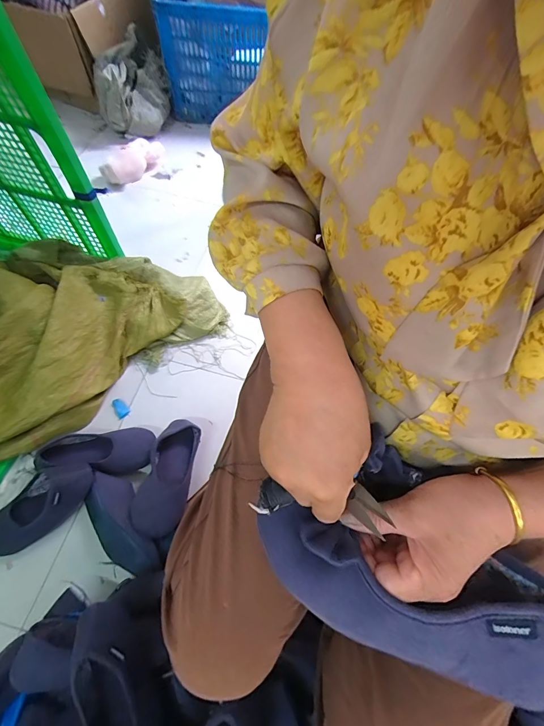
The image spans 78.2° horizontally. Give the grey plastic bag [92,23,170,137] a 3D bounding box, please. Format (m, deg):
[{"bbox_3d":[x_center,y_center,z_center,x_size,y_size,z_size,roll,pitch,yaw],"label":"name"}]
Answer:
[{"bbox_3d":[-0.502,-0.980,1.193,0.228,0.214,0.240,15,63,5],"label":"grey plastic bag"}]

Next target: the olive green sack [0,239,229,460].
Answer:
[{"bbox_3d":[-0.509,-0.123,0.837,0.673,0.181,0.486,-31,69,-17],"label":"olive green sack"}]

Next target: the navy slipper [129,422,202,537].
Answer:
[{"bbox_3d":[-0.214,0.221,0.694,0.093,0.058,0.255,6,42,0],"label":"navy slipper"}]

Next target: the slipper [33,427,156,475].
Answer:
[{"bbox_3d":[-0.381,0.191,0.745,0.234,0.070,0.106,2,63,-2],"label":"slipper"}]

